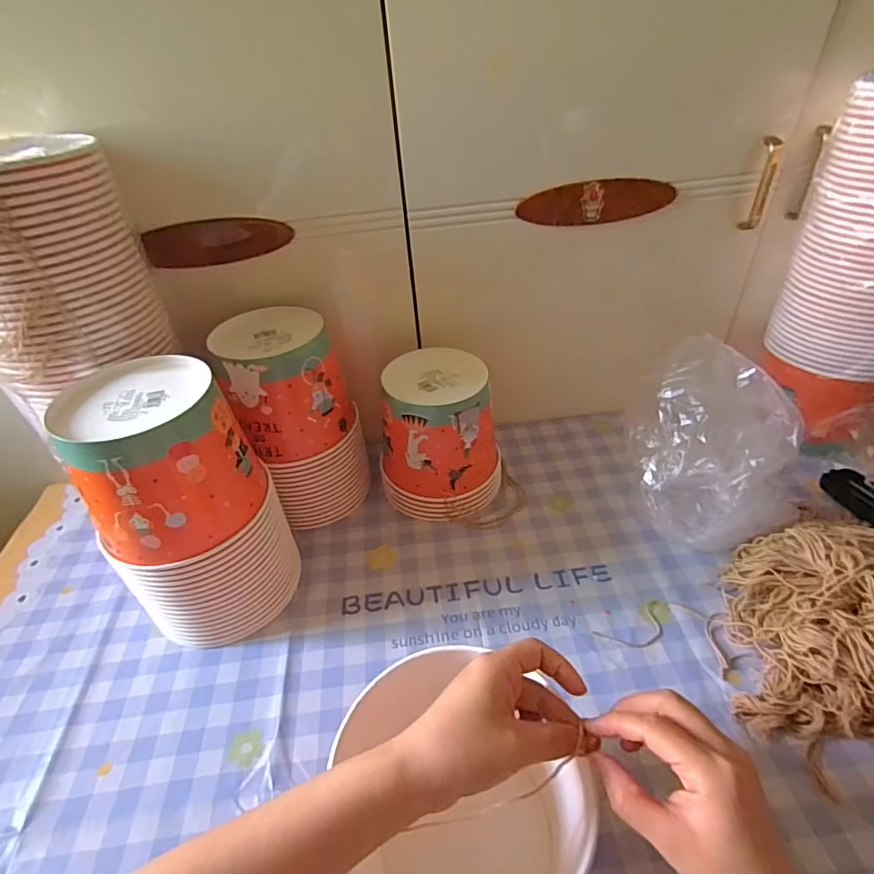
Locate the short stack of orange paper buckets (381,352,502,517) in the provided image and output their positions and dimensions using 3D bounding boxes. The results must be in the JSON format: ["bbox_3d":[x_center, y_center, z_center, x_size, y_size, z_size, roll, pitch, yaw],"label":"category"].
[{"bbox_3d":[0.006,0.001,0.652,0.142,0.174,0.141,11,41,19],"label":"short stack of orange paper buckets"}]

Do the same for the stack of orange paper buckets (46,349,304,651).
[{"bbox_3d":[-0.243,0.072,0.508,0.148,0.266,0.147,-20,41,-19],"label":"stack of orange paper buckets"}]

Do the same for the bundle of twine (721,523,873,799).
[{"bbox_3d":[0.395,0.175,0.469,0.210,0.081,0.259,9,40,17],"label":"bundle of twine"}]

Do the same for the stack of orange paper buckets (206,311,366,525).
[{"bbox_3d":[-0.173,-0.018,0.637,0.138,0.248,0.133,-26,43,-25],"label":"stack of orange paper buckets"}]

